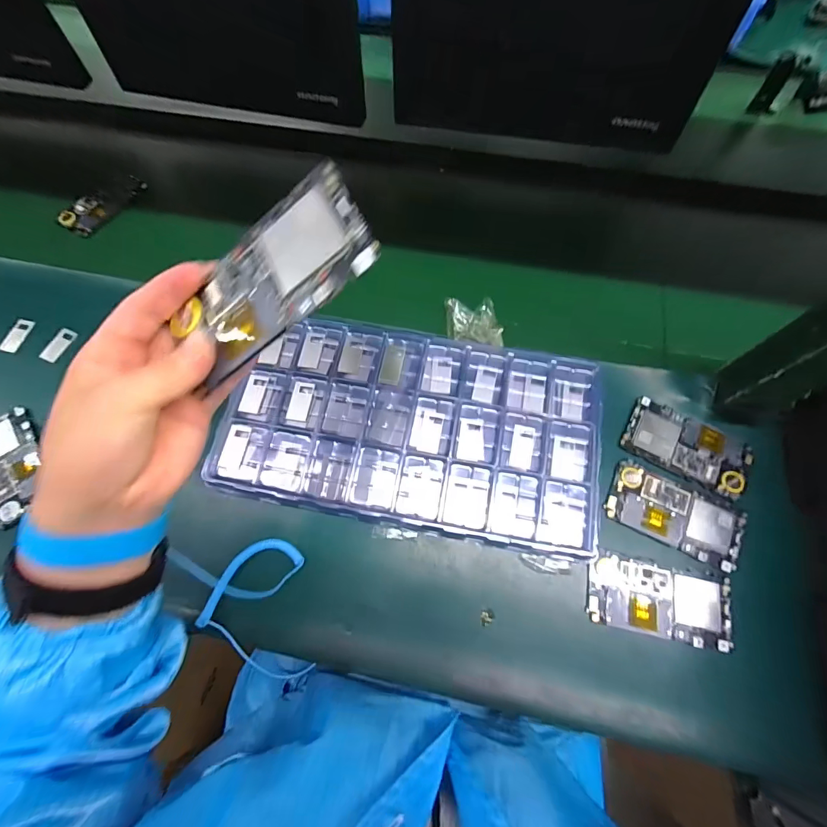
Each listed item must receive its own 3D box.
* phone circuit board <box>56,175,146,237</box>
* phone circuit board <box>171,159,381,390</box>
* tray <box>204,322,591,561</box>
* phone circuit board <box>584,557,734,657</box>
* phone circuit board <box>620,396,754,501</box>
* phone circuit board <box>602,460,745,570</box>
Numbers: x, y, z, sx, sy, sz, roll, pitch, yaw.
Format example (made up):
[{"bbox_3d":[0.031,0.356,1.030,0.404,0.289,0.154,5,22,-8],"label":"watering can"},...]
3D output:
[{"bbox_3d":[-0.442,-0.300,0.567,0.059,0.009,0.119,32,70,13],"label":"phone circuit board"},{"bbox_3d":[-0.074,-0.068,0.201,0.114,0.005,0.065,-34,71,15],"label":"phone circuit board"},{"bbox_3d":[0.000,0.011,0.417,0.374,0.027,0.201,11,68,3],"label":"tray"},{"bbox_3d":[0.226,0.173,0.368,0.124,0.013,0.061,13,68,3],"label":"phone circuit board"},{"bbox_3d":[0.287,0.034,0.417,0.121,0.009,0.063,27,76,12],"label":"phone circuit board"},{"bbox_3d":[0.259,0.101,0.397,0.124,0.011,0.063,25,73,12],"label":"phone circuit board"}]

